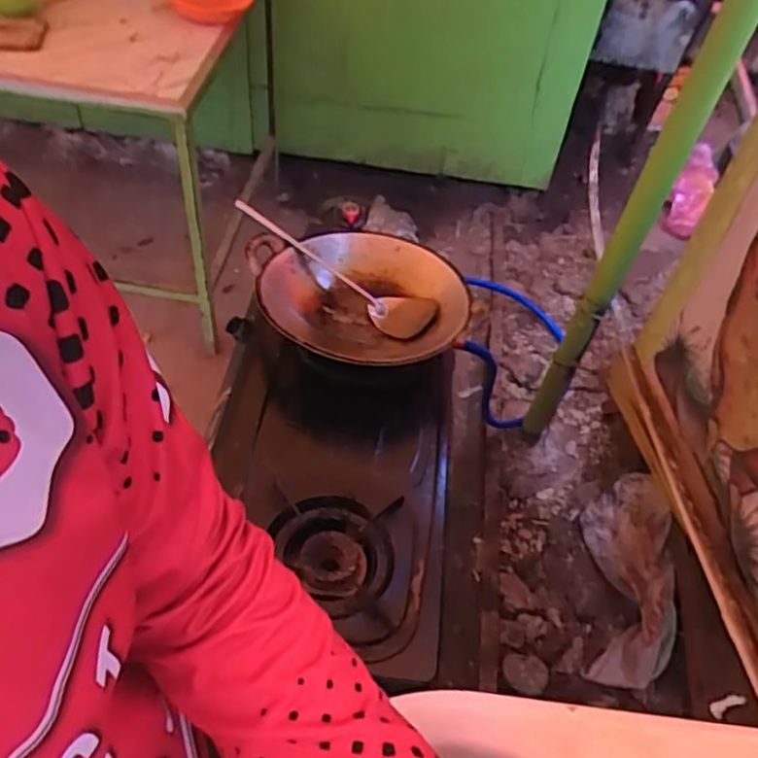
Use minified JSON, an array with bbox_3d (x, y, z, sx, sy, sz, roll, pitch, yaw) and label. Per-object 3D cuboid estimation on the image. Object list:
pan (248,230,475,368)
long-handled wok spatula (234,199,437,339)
[{"bbox_3d":[-0.022,-0.120,1.090,0.331,0.108,0.291,-7,51,-11],"label":"pan"},{"bbox_3d":[-0.075,-0.187,1.120,0.367,0.071,0.072,33,52,-3],"label":"long-handled wok spatula"}]

